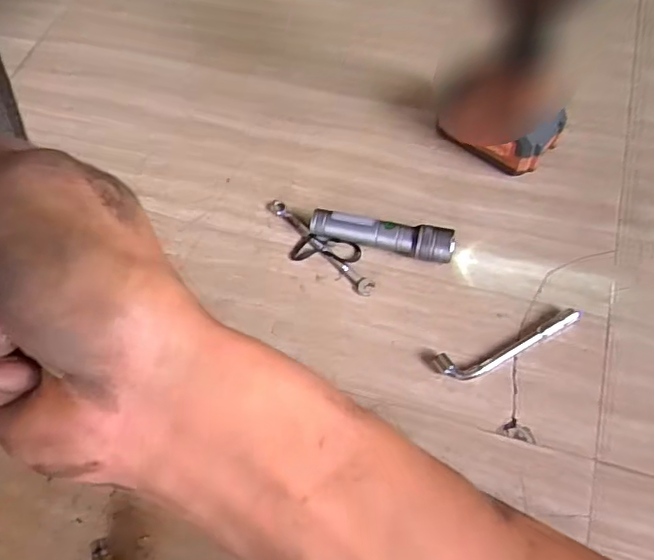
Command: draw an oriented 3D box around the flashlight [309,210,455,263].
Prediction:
[{"bbox_3d":[0.057,-0.046,0.636,0.150,0.038,0.029,15,63,12],"label":"flashlight"}]

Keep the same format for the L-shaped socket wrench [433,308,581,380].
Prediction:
[{"bbox_3d":[0.174,0.062,0.576,0.142,0.017,0.029,-17,61,-5],"label":"L-shaped socket wrench"}]

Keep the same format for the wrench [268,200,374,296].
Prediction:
[{"bbox_3d":[-0.010,-0.038,0.659,0.020,0.006,0.160,-41,66,-17],"label":"wrench"}]

